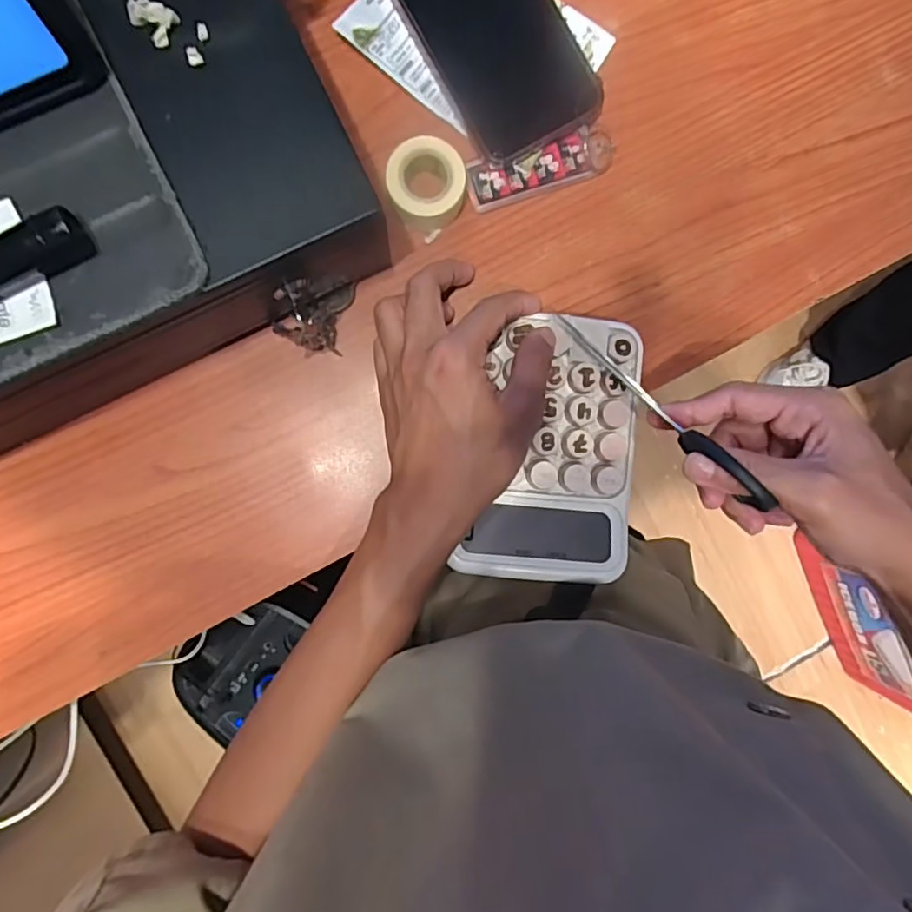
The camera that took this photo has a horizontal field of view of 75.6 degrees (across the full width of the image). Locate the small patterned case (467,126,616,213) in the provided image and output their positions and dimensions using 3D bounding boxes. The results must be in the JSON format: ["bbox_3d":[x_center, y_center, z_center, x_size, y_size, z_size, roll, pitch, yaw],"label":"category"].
[{"bbox_3d":[0.052,-0.175,0.358,0.092,0.009,0.027,-19,92,-4],"label":"small patterned case"}]

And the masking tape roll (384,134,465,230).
[{"bbox_3d":[-0.017,-0.158,0.342,0.045,0.024,0.042,0,91,-4],"label":"masking tape roll"}]

